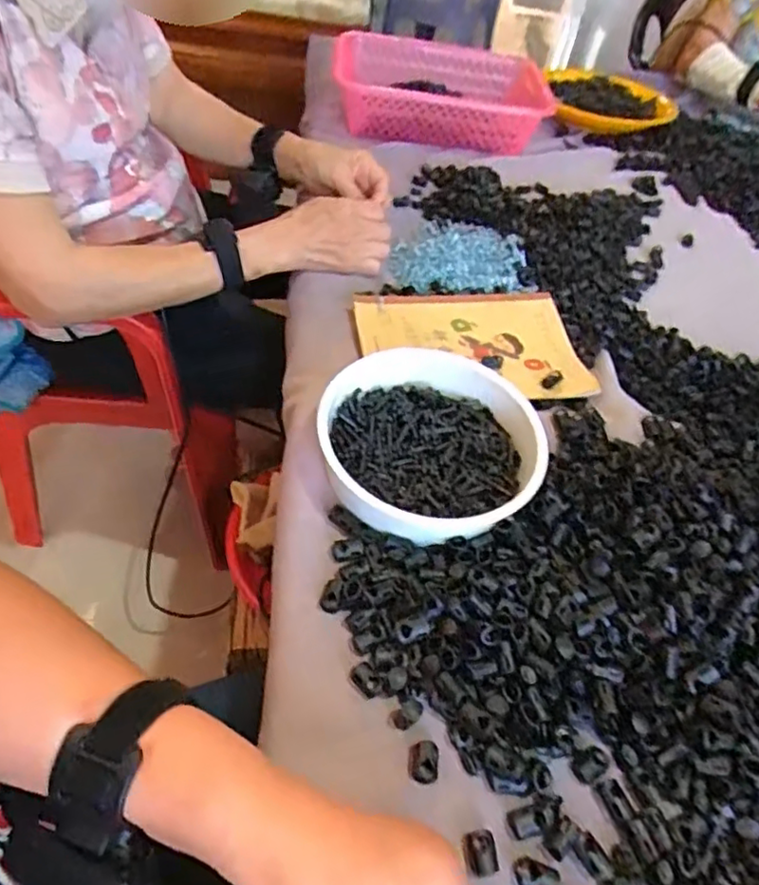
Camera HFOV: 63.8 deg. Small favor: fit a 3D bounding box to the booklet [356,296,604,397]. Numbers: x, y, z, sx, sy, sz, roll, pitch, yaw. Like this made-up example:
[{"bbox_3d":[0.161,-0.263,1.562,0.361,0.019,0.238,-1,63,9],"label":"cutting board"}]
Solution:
[{"bbox_3d":[0.084,-0.095,0.584,0.208,0.014,0.139,-1,51,-8],"label":"booklet"}]

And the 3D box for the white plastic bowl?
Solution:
[{"bbox_3d":[0.037,0.002,0.459,0.157,0.053,0.158,4,50,-5],"label":"white plastic bowl"}]

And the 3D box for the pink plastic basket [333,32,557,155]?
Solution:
[{"bbox_3d":[0.095,-0.501,0.870,0.304,0.067,0.211,8,50,-2],"label":"pink plastic basket"}]

